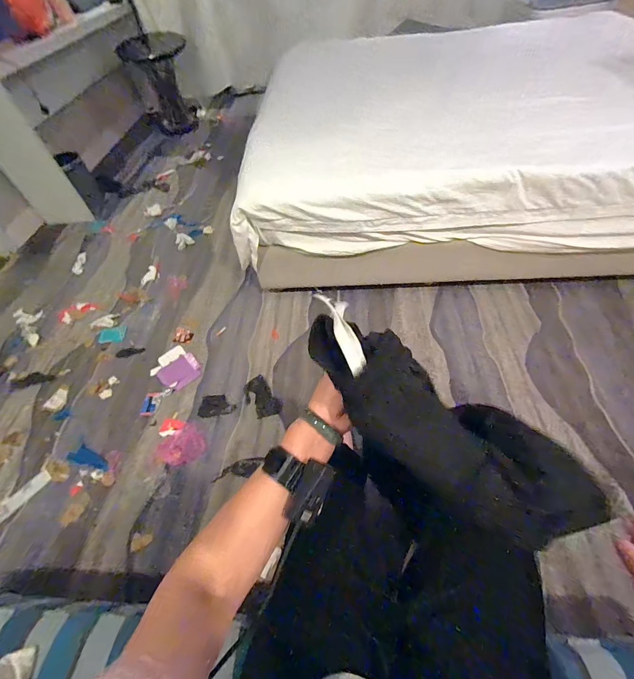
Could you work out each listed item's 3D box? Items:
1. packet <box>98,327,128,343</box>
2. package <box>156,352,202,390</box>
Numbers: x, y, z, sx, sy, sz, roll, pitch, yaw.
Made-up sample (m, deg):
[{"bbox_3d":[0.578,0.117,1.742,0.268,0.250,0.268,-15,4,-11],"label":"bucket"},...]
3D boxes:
[{"bbox_3d":[-0.869,-0.018,1.404,0.105,0.021,0.077,-11,55,-4],"label":"packet"},{"bbox_3d":[-0.530,0.122,1.270,0.134,0.015,0.148,38,65,26],"label":"package"}]

